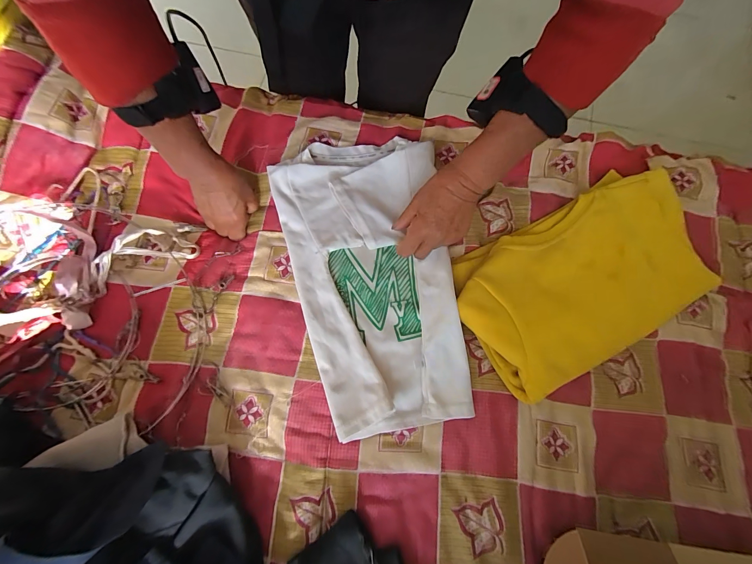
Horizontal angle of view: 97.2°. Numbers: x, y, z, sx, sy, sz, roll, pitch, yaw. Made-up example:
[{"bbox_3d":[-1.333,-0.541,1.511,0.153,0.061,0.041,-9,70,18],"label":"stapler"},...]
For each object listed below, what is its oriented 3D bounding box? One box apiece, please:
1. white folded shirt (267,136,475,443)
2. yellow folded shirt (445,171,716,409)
[{"bbox_3d":[-0.008,-0.013,0.467,0.224,0.032,0.413,-12,77,-2],"label":"white folded shirt"},{"bbox_3d":[0.275,-0.005,0.452,0.331,0.046,0.203,-28,78,-5],"label":"yellow folded shirt"}]

